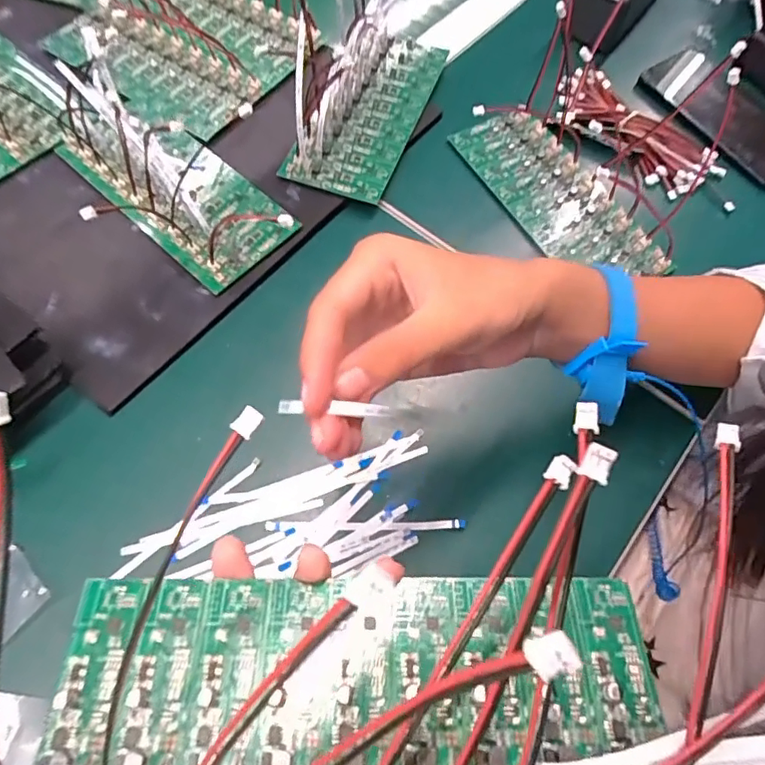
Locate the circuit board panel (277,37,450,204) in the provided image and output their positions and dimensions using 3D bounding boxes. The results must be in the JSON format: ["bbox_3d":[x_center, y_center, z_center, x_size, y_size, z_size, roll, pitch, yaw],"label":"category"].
[{"bbox_3d":[-0.010,-0.229,0.469,0.077,0.015,0.184,19,66,6],"label":"circuit board panel"}]

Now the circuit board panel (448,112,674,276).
[{"bbox_3d":[0.139,-0.151,0.446,0.074,0.009,0.183,-29,70,-15],"label":"circuit board panel"}]

